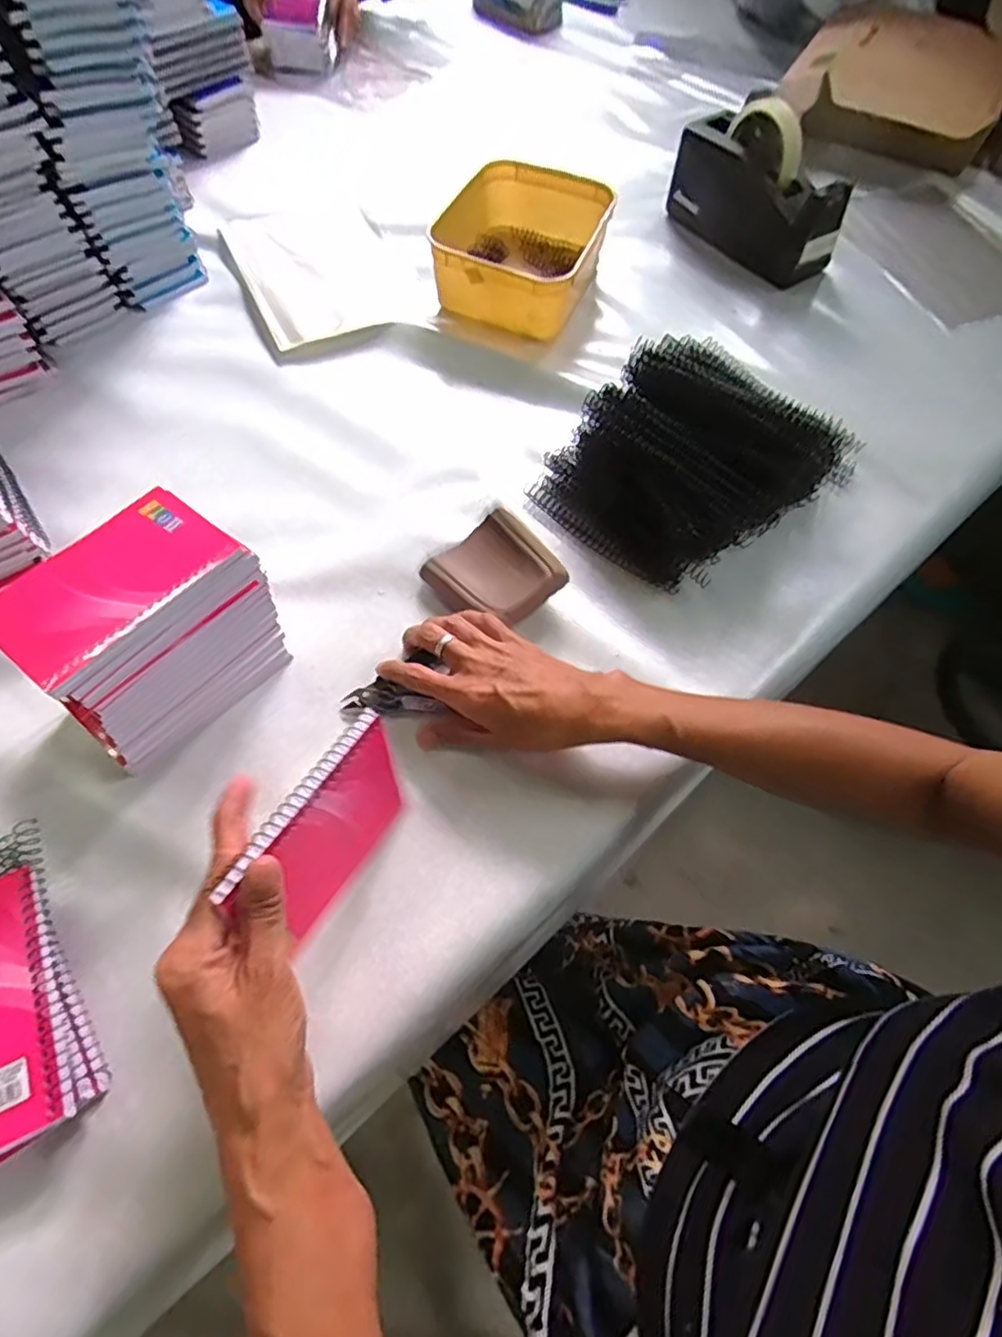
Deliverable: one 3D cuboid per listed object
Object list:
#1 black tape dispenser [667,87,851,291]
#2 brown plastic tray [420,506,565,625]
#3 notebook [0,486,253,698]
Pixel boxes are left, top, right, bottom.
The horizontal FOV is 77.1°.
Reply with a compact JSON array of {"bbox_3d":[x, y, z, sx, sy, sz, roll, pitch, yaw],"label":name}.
[{"bbox_3d":[0.286,-0.540,0.697,0.061,0.118,0.207,-38,67,-20],"label":"black tape dispenser"},{"bbox_3d":[-0.002,-0.074,0.486,0.086,0.032,0.088,-37,67,-20],"label":"brown plastic tray"},{"bbox_3d":[-0.229,-0.052,0.373,0.080,0.014,0.132,33,64,16],"label":"notebook"}]

